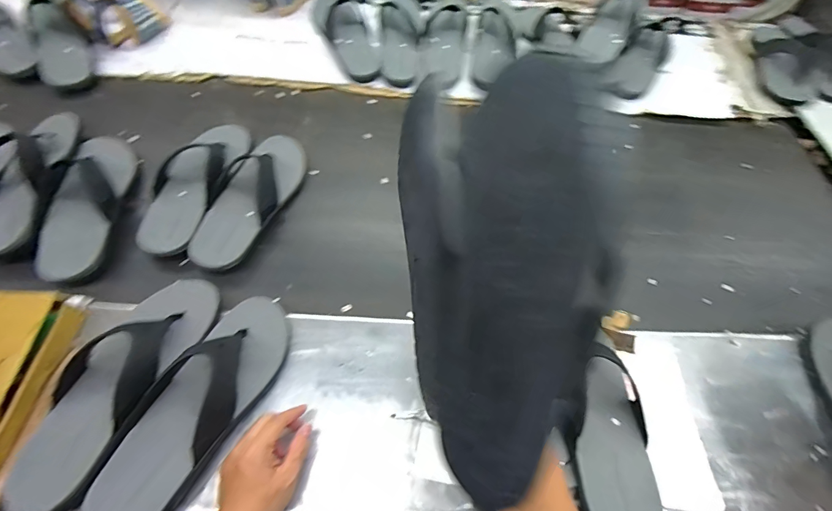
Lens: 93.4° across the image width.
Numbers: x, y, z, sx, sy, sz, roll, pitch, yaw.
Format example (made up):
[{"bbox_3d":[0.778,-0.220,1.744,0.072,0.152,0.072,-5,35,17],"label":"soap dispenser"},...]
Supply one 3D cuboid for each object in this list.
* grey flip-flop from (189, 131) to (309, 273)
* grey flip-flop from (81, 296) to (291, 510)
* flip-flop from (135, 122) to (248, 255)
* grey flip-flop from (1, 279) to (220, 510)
[{"bbox_3d":[-0.264,-0.110,0.648,0.098,0.062,0.288,13,57,3],"label":"grey flip-flop"},{"bbox_3d":[-0.249,0.167,0.455,0.102,0.073,0.283,21,58,9],"label":"grey flip-flop"},{"bbox_3d":[-0.361,-0.135,0.647,0.107,0.050,0.296,14,57,4],"label":"flip-flop"},{"bbox_3d":[-0.352,0.138,0.461,0.111,0.067,0.289,20,57,8],"label":"grey flip-flop"}]

